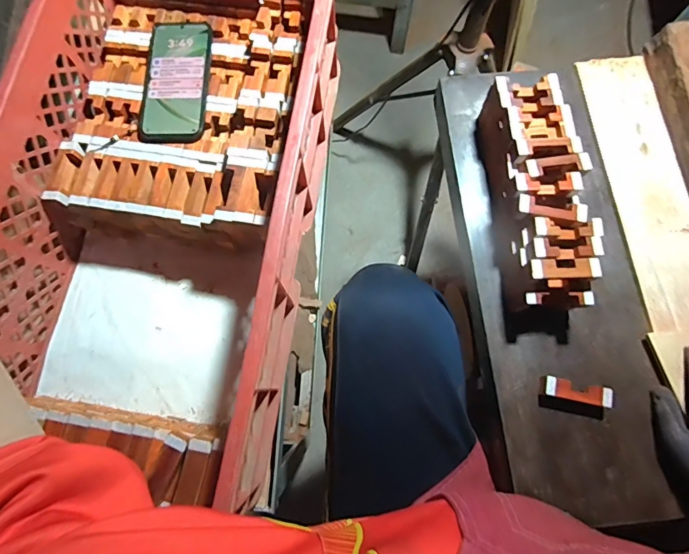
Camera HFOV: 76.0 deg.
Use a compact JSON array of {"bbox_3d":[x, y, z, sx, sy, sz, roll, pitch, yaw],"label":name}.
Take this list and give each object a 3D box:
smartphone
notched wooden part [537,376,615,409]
[{"bbox_3d":[-0.210,-0.244,0.547,0.081,0.016,0.166,-1,75,-1],"label":"smartphone"},{"bbox_3d":[0.280,0.140,0.540,0.083,0.026,0.023,11,75,2],"label":"notched wooden part"}]

